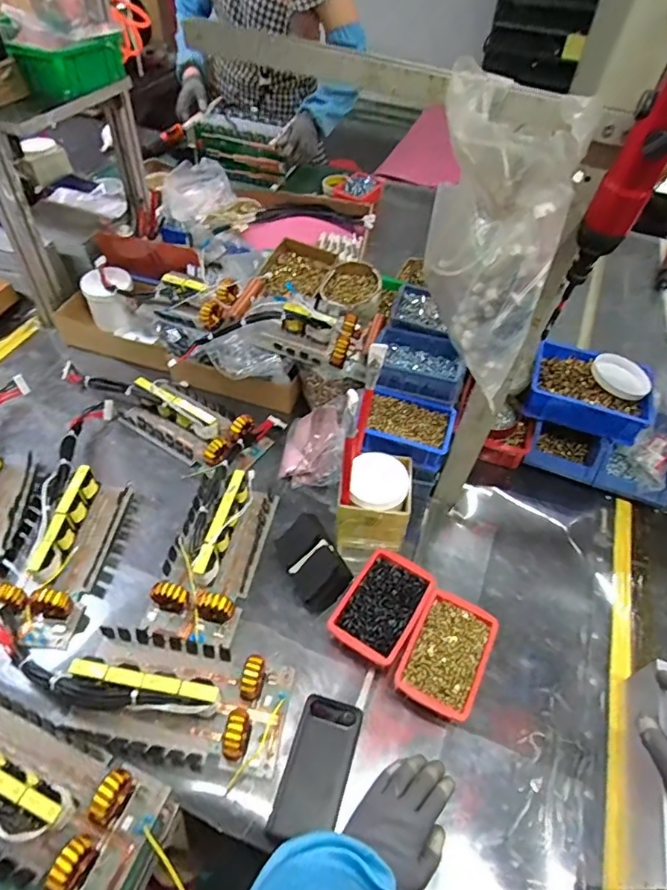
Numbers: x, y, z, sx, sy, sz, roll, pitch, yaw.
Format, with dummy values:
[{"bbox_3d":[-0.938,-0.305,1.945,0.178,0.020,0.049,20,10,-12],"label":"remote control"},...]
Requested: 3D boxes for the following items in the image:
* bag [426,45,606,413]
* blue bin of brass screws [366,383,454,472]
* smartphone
[{"bbox_3d":[0.135,-0.178,0.463,0.121,0.200,0.141,14,51,7],"label":"bag"},{"bbox_3d":[0.117,-0.027,0.831,0.135,0.057,0.096,14,51,7],"label":"blue bin of brass screws"},{"bbox_3d":[-0.018,0.379,0.623,0.072,0.018,0.145,17,54,5],"label":"smartphone"}]

